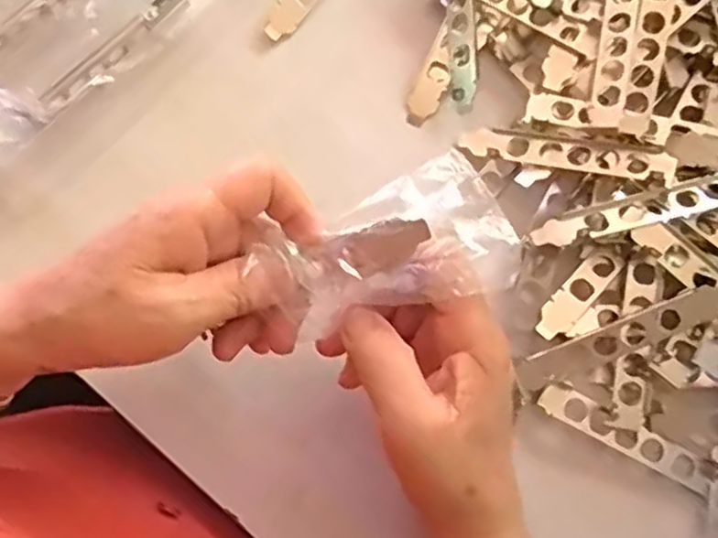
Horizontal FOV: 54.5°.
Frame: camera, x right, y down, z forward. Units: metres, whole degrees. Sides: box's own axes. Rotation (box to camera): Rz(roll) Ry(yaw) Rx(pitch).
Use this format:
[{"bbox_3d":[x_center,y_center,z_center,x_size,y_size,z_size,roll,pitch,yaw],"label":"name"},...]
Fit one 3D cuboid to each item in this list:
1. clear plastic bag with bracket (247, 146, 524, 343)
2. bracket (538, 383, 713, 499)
[{"bbox_3d":[0.012,-0.010,0.316,0.114,0.028,0.062,-17,78,3],"label":"clear plastic bag with bracket"},{"bbox_3d":[0.148,0.092,0.382,0.102,0.005,0.018,28,82,1],"label":"bracket"}]

